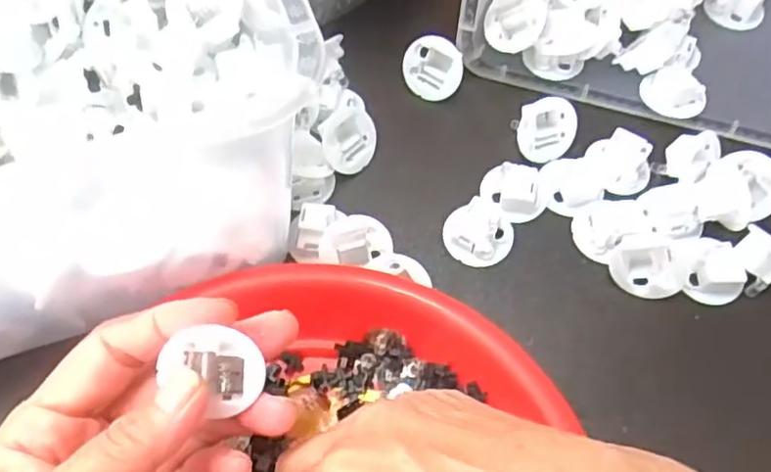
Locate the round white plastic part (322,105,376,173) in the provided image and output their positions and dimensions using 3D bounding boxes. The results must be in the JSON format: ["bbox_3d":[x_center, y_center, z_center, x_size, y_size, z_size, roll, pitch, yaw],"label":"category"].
[{"bbox_3d":[-0.021,-0.049,0.332,0.031,0.031,0.013,-11,18,-39],"label":"round white plastic part"}]

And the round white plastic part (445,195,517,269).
[{"bbox_3d":[0.044,-0.002,0.308,0.032,0.014,0.028,18,65,9],"label":"round white plastic part"}]

